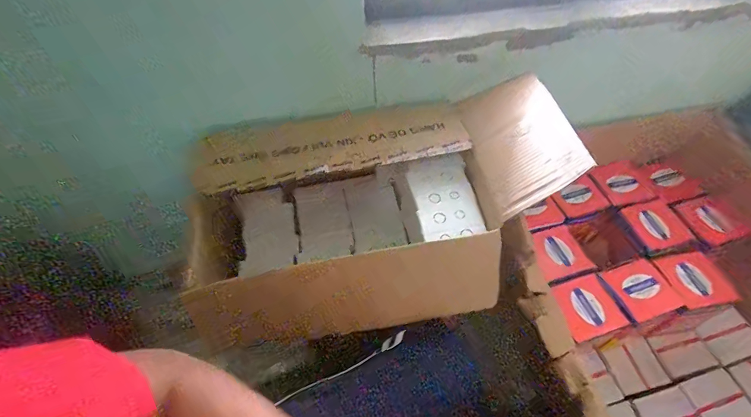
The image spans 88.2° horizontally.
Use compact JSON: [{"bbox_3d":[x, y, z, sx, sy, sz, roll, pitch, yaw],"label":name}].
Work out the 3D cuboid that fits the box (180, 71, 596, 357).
[{"bbox_3d":[0.015,0.041,0.625,0.521,0.271,0.253,-11,55,-6],"label":"box"}]

